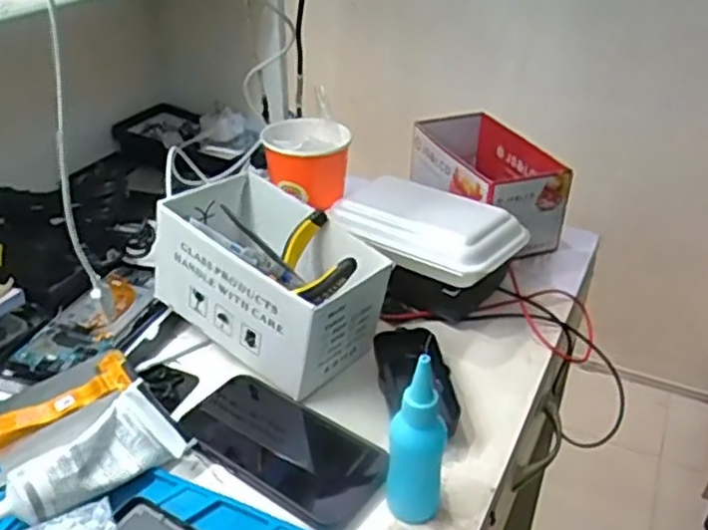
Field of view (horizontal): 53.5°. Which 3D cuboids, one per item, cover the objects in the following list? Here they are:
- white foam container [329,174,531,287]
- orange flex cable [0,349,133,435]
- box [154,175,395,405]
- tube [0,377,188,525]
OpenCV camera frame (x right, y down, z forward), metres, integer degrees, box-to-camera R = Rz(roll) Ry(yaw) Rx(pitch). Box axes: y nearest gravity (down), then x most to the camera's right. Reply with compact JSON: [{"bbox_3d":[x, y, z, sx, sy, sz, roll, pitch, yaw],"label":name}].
[{"bbox_3d":[0.063,-0.036,0.636,0.170,0.040,0.094,22,38,29],"label":"white foam container"},{"bbox_3d":[-0.219,0.095,0.508,0.114,0.010,0.043,-20,38,-30],"label":"orange flex cable"},{"bbox_3d":[-0.070,0.009,0.583,0.184,0.096,0.101,25,39,32],"label":"box"},{"bbox_3d":[-0.180,0.127,0.456,0.128,0.039,0.054,-24,41,-34],"label":"tube"}]

